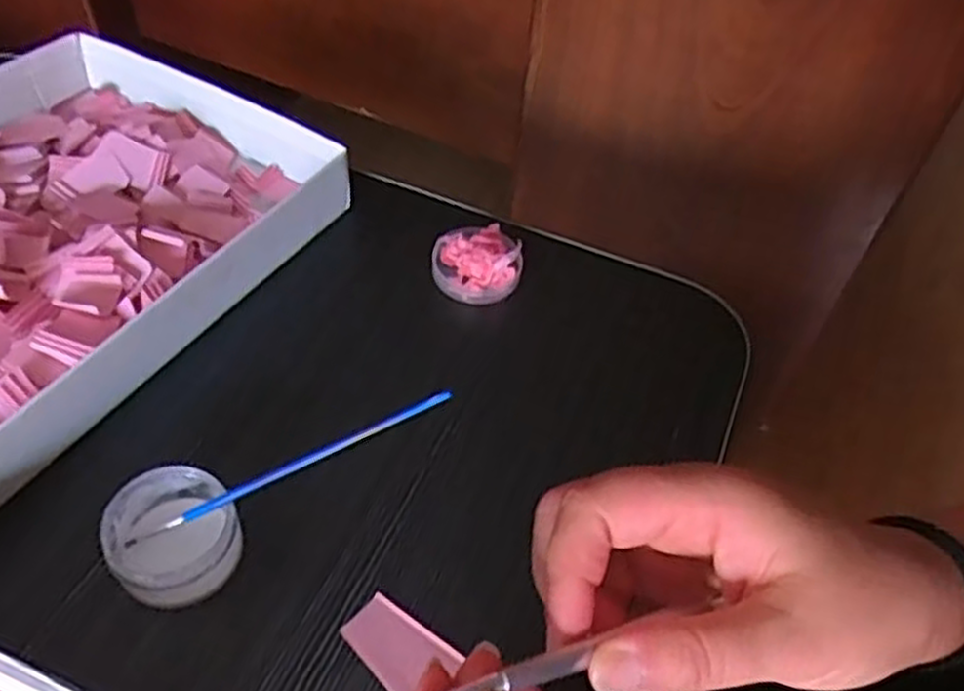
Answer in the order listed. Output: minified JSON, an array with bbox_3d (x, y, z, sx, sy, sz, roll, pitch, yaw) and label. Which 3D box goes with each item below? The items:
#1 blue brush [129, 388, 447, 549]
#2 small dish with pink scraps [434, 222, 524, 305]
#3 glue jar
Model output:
[{"bbox_3d":[-0.081,0.051,0.314,0.153,0.004,0.005,-25,50,12],"label":"blue brush"},{"bbox_3d":[-0.003,-0.050,0.456,0.050,0.024,0.043,-1,50,-6],"label":"small dish with pink scraps"},{"bbox_3d":[-0.129,0.080,0.326,0.051,0.030,0.049,2,49,-3],"label":"glue jar"}]

